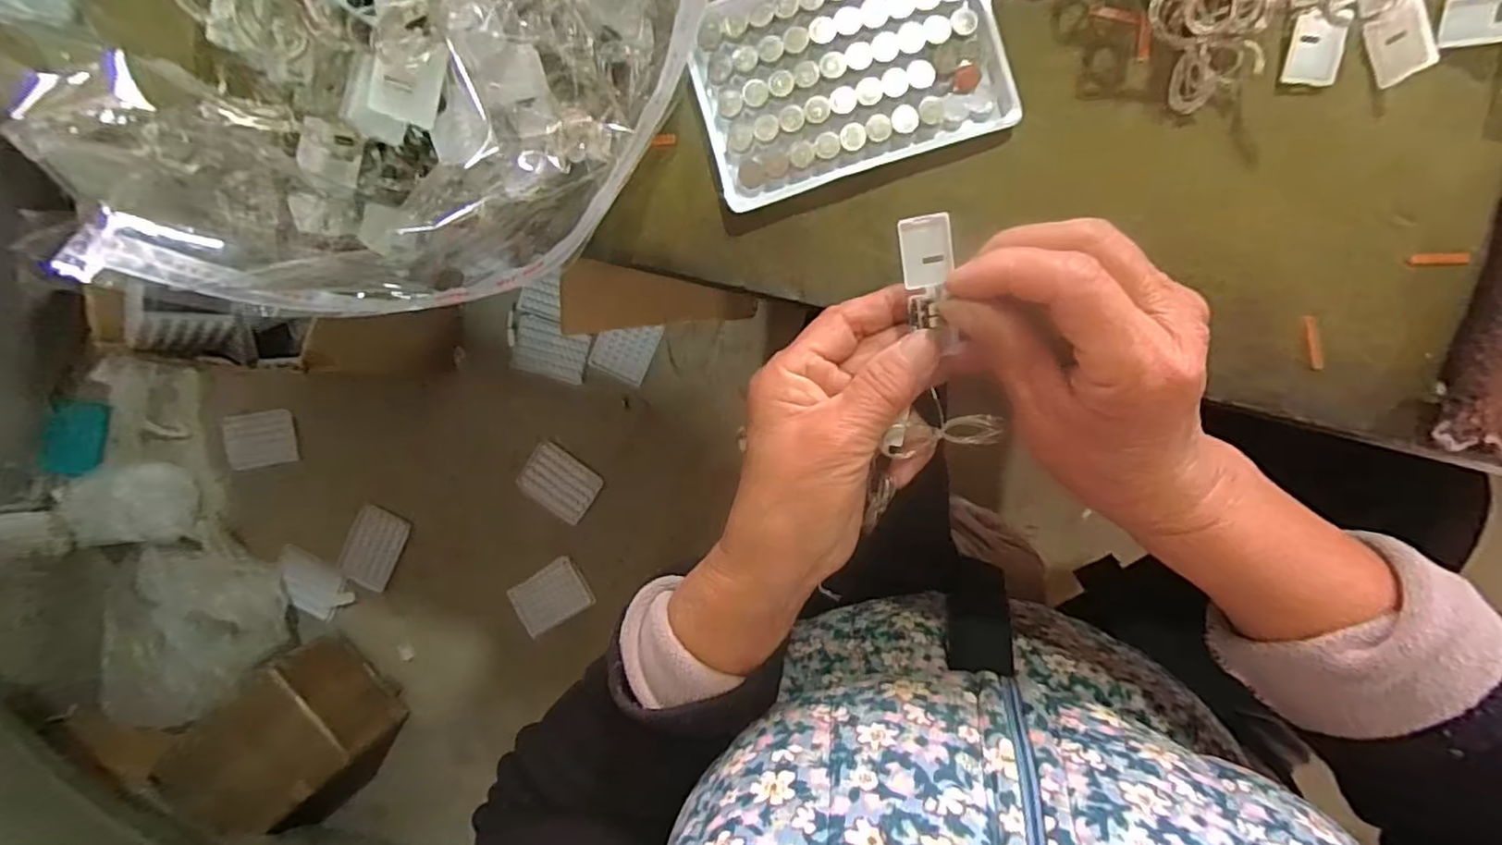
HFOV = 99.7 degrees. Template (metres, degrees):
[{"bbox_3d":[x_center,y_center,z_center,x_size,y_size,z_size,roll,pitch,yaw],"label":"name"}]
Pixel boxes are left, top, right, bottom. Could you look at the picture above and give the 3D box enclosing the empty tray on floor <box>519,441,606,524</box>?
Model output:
[{"bbox_3d":[-0.329,0.104,1.080,0.131,0.014,0.109,36,95,3],"label":"empty tray on floor"}]

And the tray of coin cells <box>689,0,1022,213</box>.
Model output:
[{"bbox_3d":[0.041,-0.156,0.277,0.127,0.013,0.092,-16,91,6],"label":"tray of coin cells"}]

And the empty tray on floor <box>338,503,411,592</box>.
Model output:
[{"bbox_3d":[-0.678,0.225,1.143,0.087,0.017,0.144,25,96,-24],"label":"empty tray on floor"}]

